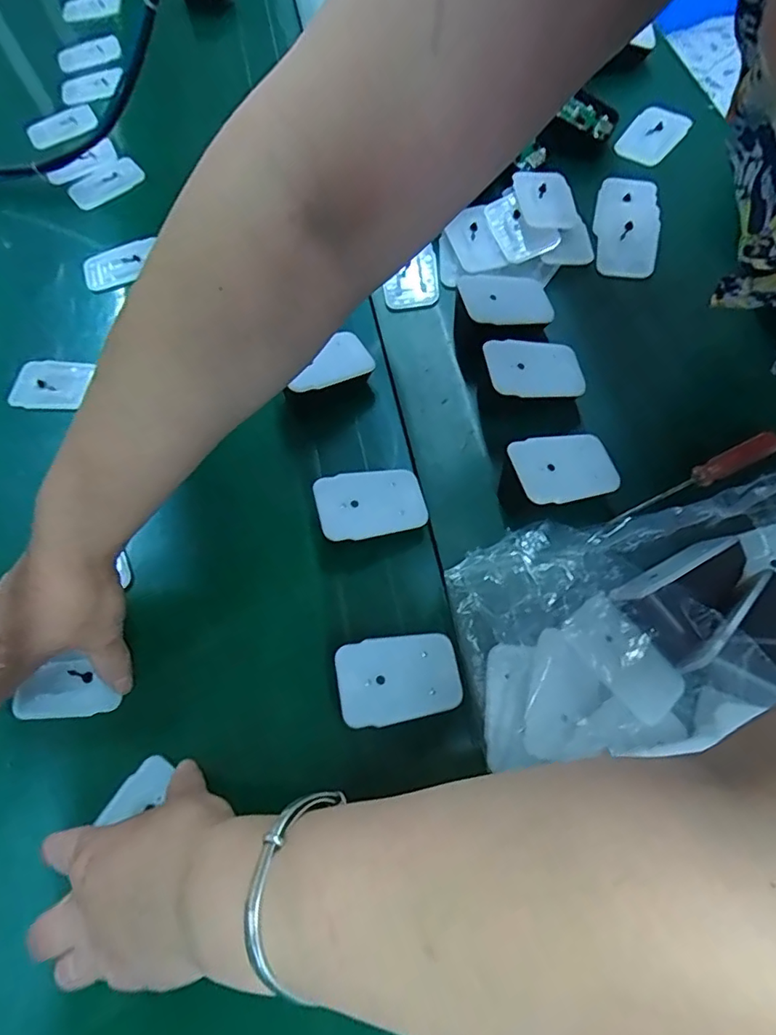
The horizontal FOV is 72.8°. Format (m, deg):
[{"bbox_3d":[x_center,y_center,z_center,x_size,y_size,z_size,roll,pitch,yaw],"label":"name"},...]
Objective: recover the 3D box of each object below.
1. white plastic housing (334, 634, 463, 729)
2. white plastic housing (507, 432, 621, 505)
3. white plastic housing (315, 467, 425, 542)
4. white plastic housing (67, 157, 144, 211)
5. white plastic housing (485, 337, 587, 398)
[{"bbox_3d":[0.007,0.090,0.296,0.069,0.004,0.045,-5,67,-17],"label":"white plastic housing"},{"bbox_3d":[0.109,-0.032,0.327,0.067,0.004,0.045,-11,66,-19],"label":"white plastic housing"},{"bbox_3d":[-0.011,-0.010,0.338,0.070,0.005,0.045,-10,65,-20],"label":"white plastic housing"},{"bbox_3d":[-0.288,-0.341,0.537,0.073,0.014,0.035,-31,69,-9],"label":"white plastic housing"},{"bbox_3d":[0.099,-0.102,0.356,0.067,0.004,0.044,-3,68,-14],"label":"white plastic housing"}]

